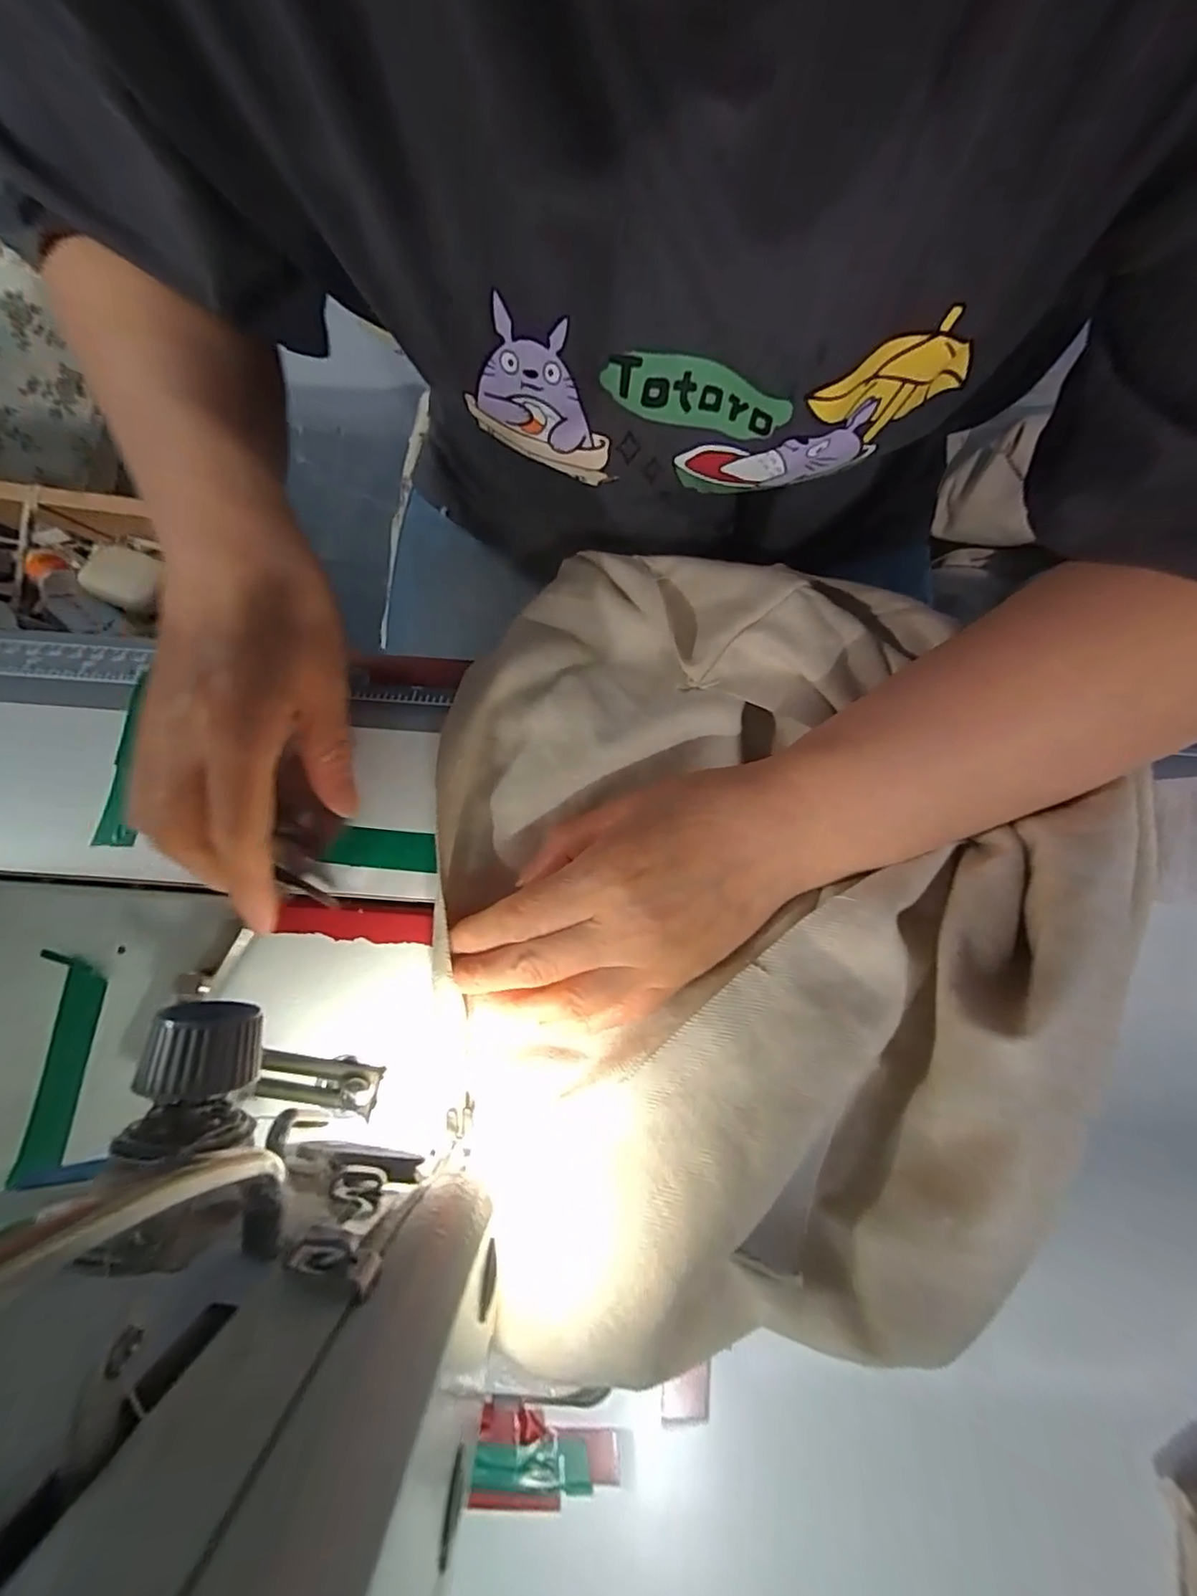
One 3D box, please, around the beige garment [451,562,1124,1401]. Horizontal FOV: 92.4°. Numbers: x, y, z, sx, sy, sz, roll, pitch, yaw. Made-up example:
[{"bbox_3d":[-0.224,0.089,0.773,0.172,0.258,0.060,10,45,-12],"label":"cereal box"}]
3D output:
[{"bbox_3d":[0.058,0.028,0.230,0.243,0.098,0.321,2,79,1],"label":"beige garment"}]

